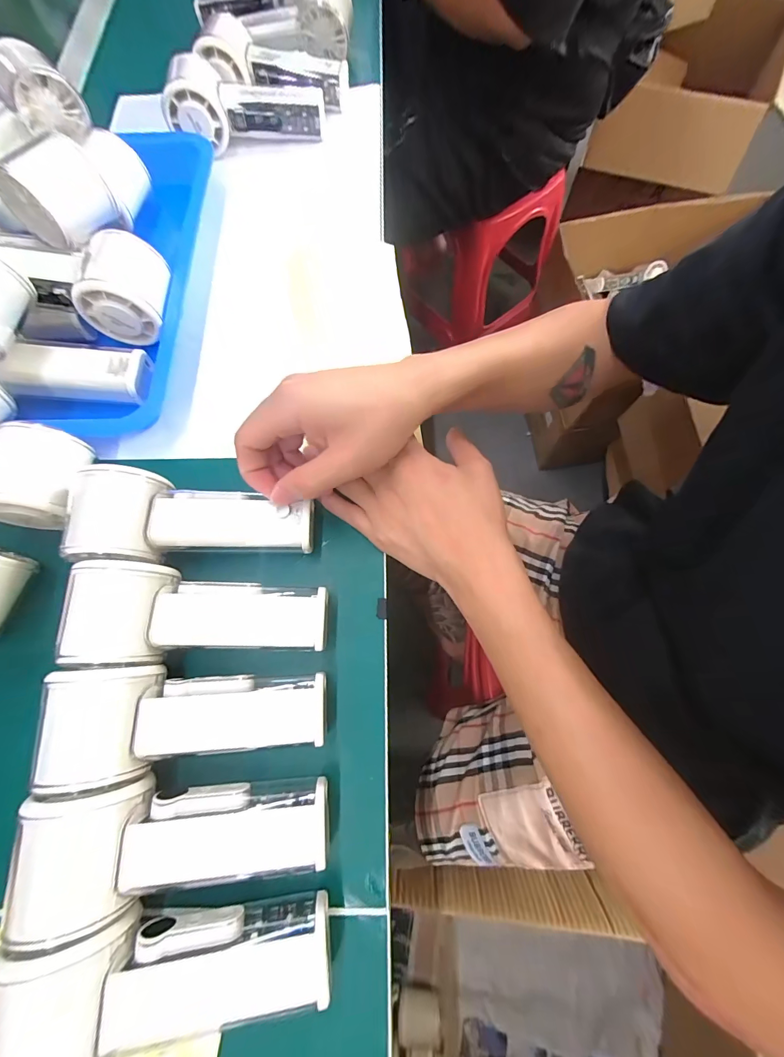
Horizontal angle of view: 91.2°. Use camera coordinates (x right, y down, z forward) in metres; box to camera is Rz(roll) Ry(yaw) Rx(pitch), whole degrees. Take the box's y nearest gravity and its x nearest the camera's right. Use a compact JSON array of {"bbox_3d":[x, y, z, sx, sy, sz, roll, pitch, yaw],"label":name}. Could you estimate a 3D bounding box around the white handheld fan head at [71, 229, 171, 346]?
[{"bbox_3d":[-0.207,-0.184,0.296,0.058,0.050,0.059,-3,73,1],"label":"white handheld fan head"}]

